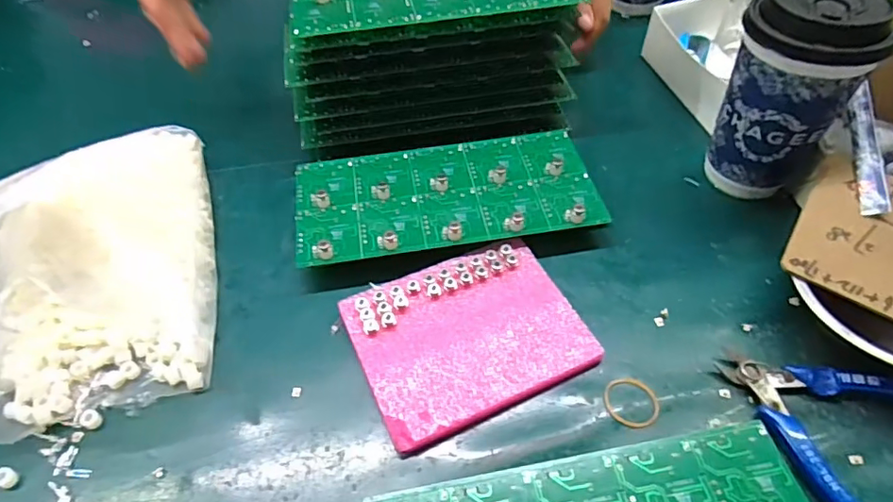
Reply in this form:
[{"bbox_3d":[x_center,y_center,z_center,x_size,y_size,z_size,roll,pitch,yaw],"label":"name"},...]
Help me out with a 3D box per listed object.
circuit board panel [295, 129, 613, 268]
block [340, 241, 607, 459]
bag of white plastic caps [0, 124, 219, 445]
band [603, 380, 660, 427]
[{"bbox_3d":[-0.001,-0.047,0.407,0.221,0.011,0.105,-8,51,-6],"label":"circuit board panel"},{"bbox_3d":[0.014,0.053,0.345,0.137,0.019,0.107,-20,51,-14],"label":"block"},{"bbox_3d":[-0.234,-0.010,0.356,0.127,0.095,0.218,-13,50,-8],"label":"bag of white plastic caps"},{"bbox_3d":[0.111,0.090,0.319,0.031,0.004,0.031,-1,49,2],"label":"band"}]

